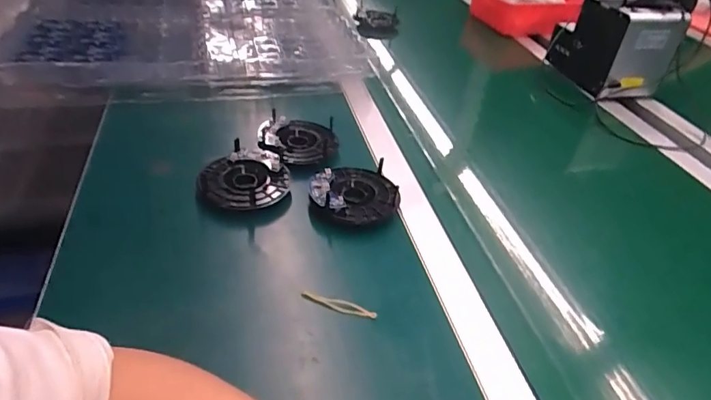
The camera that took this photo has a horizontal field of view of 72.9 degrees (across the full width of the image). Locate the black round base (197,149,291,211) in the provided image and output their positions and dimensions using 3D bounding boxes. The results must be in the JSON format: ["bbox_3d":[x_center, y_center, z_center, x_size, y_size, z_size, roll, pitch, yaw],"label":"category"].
[{"bbox_3d":[-0.124,-0.024,0.545,0.093,0.021,0.095,4,38,-3],"label":"black round base"}]

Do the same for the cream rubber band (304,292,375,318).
[{"bbox_3d":[-0.015,0.094,0.433,0.070,0.005,0.011,16,39,11],"label":"cream rubber band"}]

